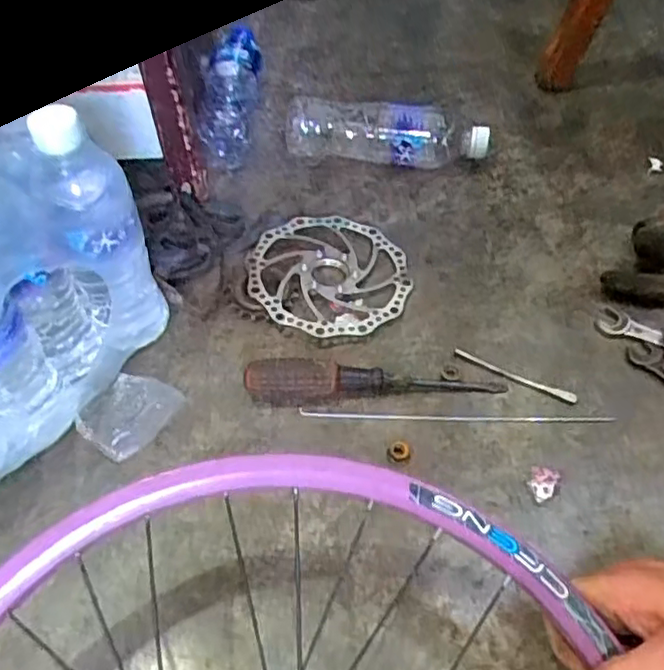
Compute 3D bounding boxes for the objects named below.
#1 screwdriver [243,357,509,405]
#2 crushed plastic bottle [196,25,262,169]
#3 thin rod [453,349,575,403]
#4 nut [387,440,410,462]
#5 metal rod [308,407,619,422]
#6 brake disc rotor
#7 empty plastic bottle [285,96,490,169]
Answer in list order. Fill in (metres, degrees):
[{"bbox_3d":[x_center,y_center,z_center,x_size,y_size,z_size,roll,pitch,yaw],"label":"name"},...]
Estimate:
[{"bbox_3d":[0.036,0.033,0.540,0.208,0.036,0.028,-2,53,-1],"label":"screwdriver"},{"bbox_3d":[-0.119,-0.280,0.768,0.065,0.052,0.218,-2,53,-1],"label":"crushed plastic bottle"},{"bbox_3d":[0.154,0.033,0.558,0.106,0.006,0.009,21,56,16],"label":"thin rod"},{"bbox_3d":[0.052,0.091,0.515,0.017,0.006,0.018,0,53,0],"label":"nut"},{"bbox_3d":[0.099,0.067,0.537,0.249,0.005,0.011,2,53,2],"label":"metal rod"},{"bbox_3d":[-0.003,-0.059,0.622,0.149,0.007,0.147,3,52,-3],"label":"brake disc rotor"},{"bbox_3d":[0.057,-0.218,0.714,0.220,0.064,0.060,6,53,6],"label":"empty plastic bottle"}]

